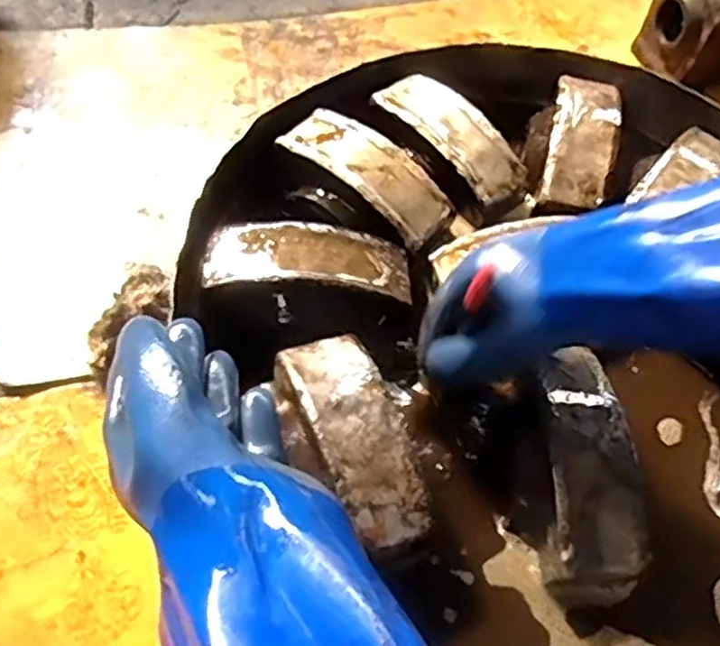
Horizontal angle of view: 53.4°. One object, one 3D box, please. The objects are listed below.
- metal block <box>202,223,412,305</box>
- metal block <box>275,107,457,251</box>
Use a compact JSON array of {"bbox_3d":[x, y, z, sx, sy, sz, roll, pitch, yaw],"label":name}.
[{"bbox_3d":[-0.039,-0.048,0.567,0.164,0.037,0.060,2,59,-5],"label":"metal block"},{"bbox_3d":[0.008,-0.134,0.624,0.153,0.034,0.061,38,63,16],"label":"metal block"}]

